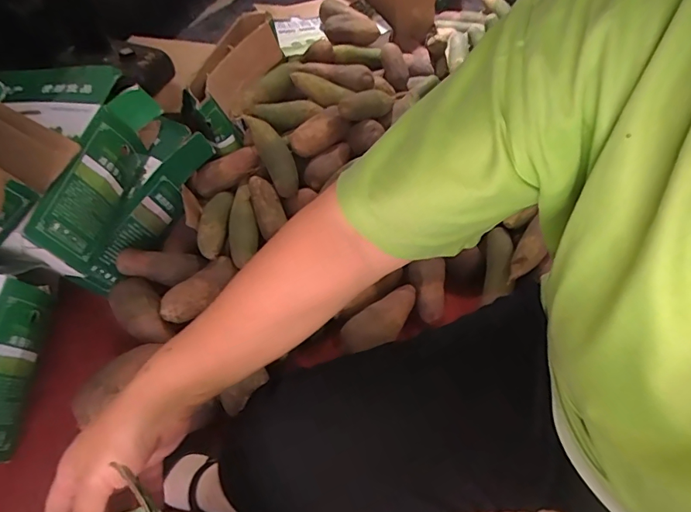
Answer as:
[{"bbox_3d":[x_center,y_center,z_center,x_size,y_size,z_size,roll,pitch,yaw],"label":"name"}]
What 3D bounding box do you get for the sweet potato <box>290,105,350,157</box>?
[{"bbox_3d":[-0.054,-0.260,0.976,0.126,0.072,0.055,-33,55,-24],"label":"sweet potato"}]

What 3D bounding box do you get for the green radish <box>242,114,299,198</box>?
[{"bbox_3d":[-0.143,-0.212,0.933,0.061,0.047,0.186,-23,81,-17],"label":"green radish"}]

